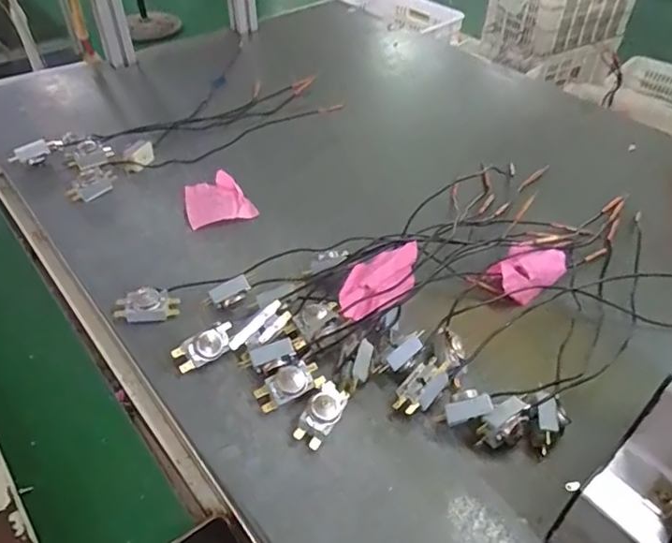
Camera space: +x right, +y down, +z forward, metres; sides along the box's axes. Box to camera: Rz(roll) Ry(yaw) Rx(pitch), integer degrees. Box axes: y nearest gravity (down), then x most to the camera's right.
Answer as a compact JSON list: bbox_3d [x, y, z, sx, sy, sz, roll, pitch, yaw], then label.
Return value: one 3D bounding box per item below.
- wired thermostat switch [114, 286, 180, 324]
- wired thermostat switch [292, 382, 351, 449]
[{"bbox_3d":[-0.184,0.036,0.529,0.057,0.032,0.025,-6,45,-6],"label":"wired thermostat switch"},{"bbox_3d":[-0.009,0.117,0.449,0.026,0.027,0.057,23,49,22],"label":"wired thermostat switch"}]

